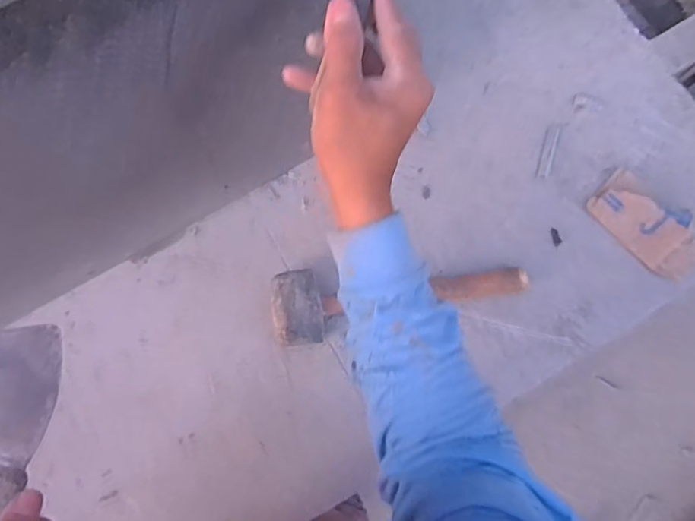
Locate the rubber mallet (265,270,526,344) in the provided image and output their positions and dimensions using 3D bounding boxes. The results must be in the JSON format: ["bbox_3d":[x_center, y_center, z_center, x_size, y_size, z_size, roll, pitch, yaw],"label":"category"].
[{"bbox_3d":[0.071,0.054,0.664,0.336,0.066,0.093,-4,80,-1],"label":"rubber mallet"}]

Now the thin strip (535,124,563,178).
[{"bbox_3d":[0.287,-0.158,0.732,0.020,0.004,0.086,20,80,3],"label":"thin strip"}]

